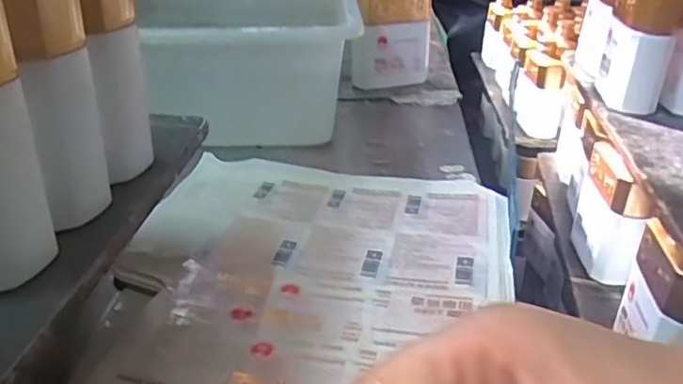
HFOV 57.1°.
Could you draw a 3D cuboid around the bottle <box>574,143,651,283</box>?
[{"bbox_3d":[0.316,0.023,0.739,0.057,0.136,0.109,7,27,14],"label":"bottle"}]

